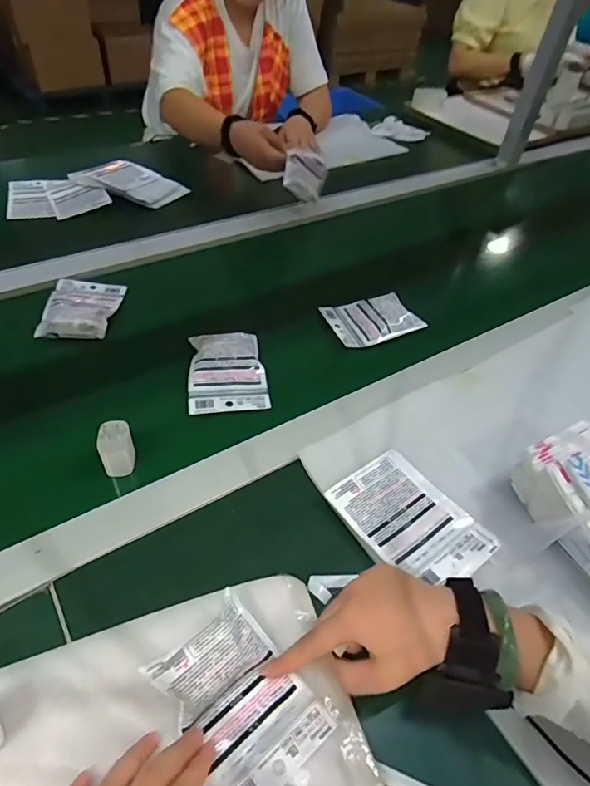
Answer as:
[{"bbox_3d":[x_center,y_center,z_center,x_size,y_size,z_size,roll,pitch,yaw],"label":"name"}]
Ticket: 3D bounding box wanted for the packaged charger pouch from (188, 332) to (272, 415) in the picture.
[{"bbox_3d":[-0.088,-0.030,0.621,0.096,0.026,0.123,-5,48,-11],"label":"packaged charger pouch"}]

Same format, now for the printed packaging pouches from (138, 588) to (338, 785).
[{"bbox_3d":[-0.042,0.230,0.359,0.094,0.040,0.118,-34,58,-31],"label":"printed packaging pouches"}]

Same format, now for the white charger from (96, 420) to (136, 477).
[{"bbox_3d":[-0.190,0.059,0.517,0.034,0.060,0.028,-9,49,-15],"label":"white charger"}]

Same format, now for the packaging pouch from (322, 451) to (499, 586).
[{"bbox_3d":[0.117,0.130,0.495,0.107,0.015,0.146,-30,57,-29],"label":"packaging pouch"}]

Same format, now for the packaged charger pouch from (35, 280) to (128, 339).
[{"bbox_3d":[-0.303,-0.126,0.686,0.096,0.027,0.131,0,48,-6],"label":"packaged charger pouch"}]

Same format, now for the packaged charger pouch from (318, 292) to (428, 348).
[{"bbox_3d":[0.113,-0.114,0.719,0.124,0.025,0.096,-13,50,-18],"label":"packaged charger pouch"}]

